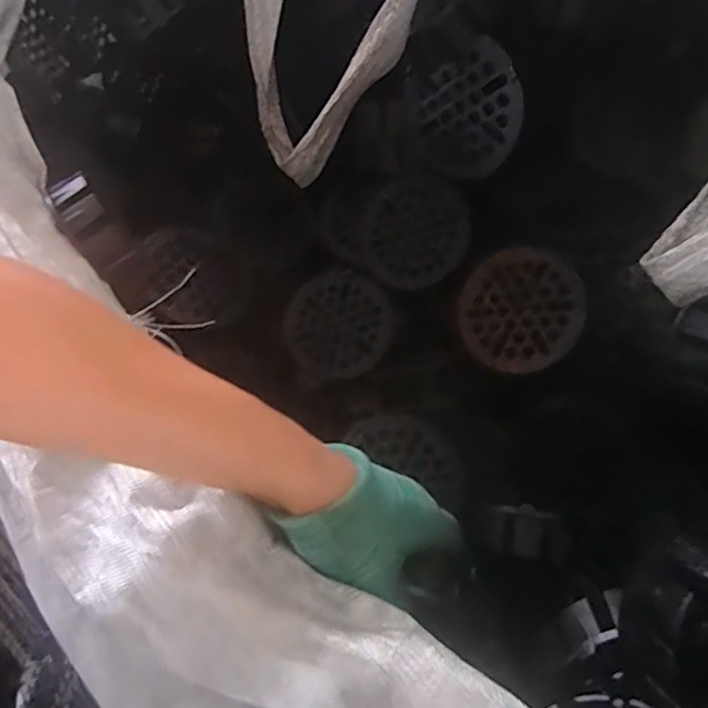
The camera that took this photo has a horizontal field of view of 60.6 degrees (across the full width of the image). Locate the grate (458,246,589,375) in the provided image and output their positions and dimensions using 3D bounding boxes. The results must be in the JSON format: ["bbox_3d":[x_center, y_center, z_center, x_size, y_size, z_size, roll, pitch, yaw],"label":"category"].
[{"bbox_3d":[0.176,-0.047,0.647,0.130,0.005,0.130,-5,81,33],"label":"grate"}]

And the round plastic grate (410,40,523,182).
[{"bbox_3d":[0.110,-0.233,0.597,0.006,0.124,0.112,-34,107,-36],"label":"round plastic grate"}]

